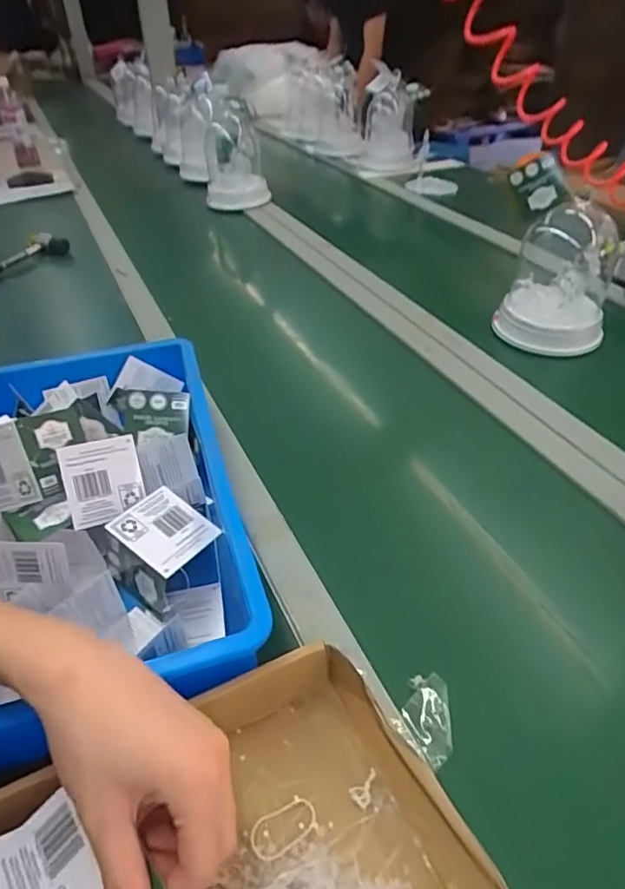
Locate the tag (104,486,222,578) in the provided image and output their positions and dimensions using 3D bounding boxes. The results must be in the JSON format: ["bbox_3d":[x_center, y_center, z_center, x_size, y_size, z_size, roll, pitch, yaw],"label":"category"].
[{"bbox_3d":[-0.122,0.070,0.458,0.070,0.007,0.062,35,46,17],"label":"tag"}]

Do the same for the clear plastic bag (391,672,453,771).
[{"bbox_3d":[0.081,0.203,0.408,0.039,0.014,0.062,4,40,6],"label":"clear plastic bag"}]

